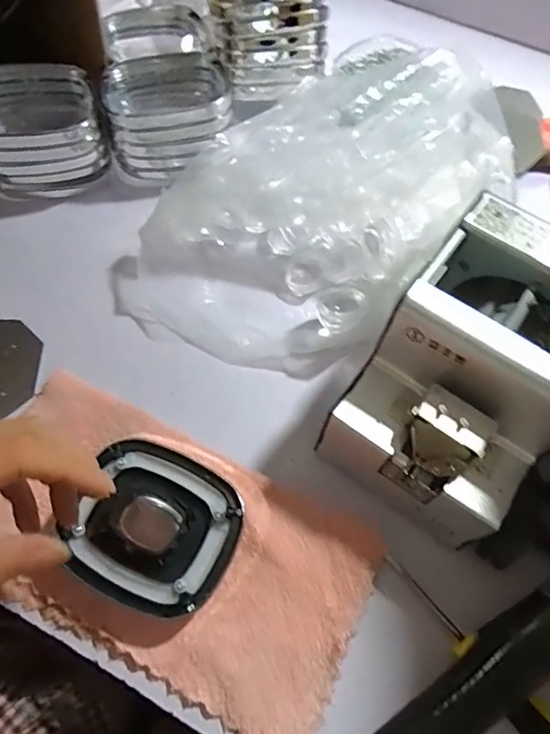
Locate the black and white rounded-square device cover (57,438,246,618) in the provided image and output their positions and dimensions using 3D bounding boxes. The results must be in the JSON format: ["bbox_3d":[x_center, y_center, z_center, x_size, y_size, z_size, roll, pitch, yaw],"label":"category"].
[{"bbox_3d":[-0.078,0.106,0.345,0.103,0.032,0.100,18,65,8],"label":"black and white rounded-square device cover"}]

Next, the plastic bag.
[{"bbox_3d":[0.039,-0.154,0.466,0.245,0.106,0.361,37,65,15],"label":"plastic bag"}]

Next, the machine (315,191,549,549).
[{"bbox_3d":[0.134,0.007,0.360,0.125,0.140,0.174,36,65,14],"label":"machine"}]

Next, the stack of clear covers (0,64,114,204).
[{"bbox_3d":[-0.223,-0.218,0.494,0.116,0.088,0.095,-16,64,-12],"label":"stack of clear covers"}]

